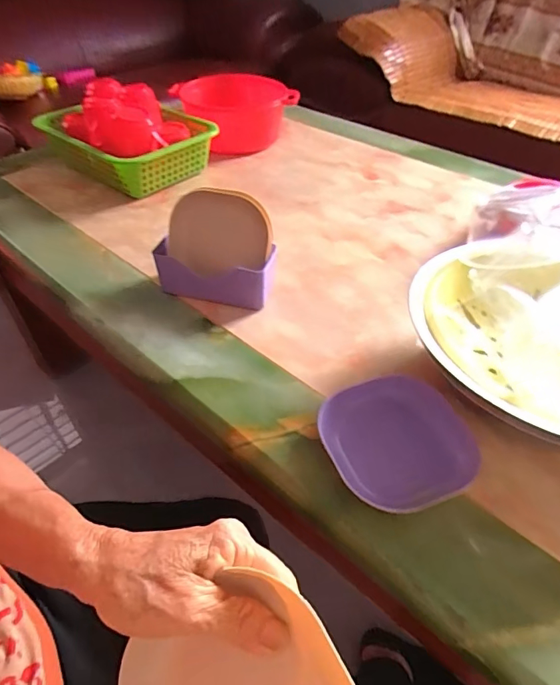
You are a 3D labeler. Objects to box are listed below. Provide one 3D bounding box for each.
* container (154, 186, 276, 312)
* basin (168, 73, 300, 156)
[{"bbox_3d":[-0.081,-0.112,0.548,0.148,0.118,0.074,11,46,11],"label":"container"},{"bbox_3d":[-0.098,-0.486,0.939,0.220,0.103,0.210,0,45,0],"label":"basin"}]

